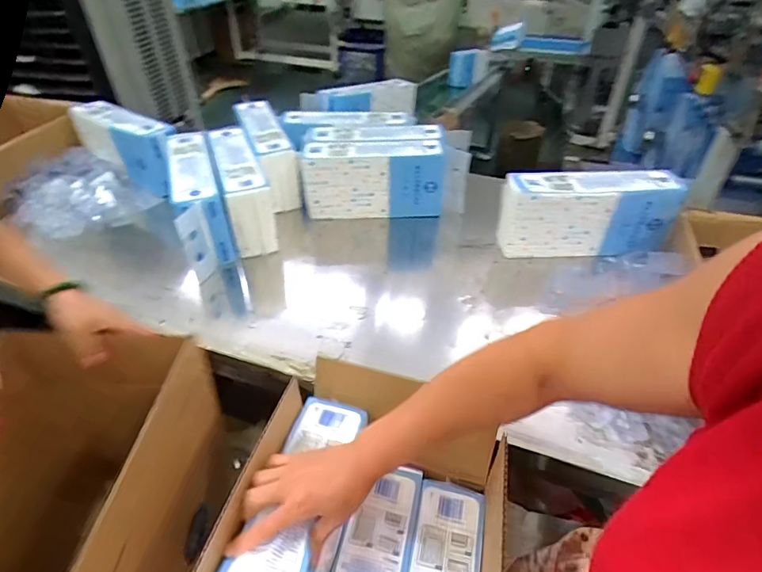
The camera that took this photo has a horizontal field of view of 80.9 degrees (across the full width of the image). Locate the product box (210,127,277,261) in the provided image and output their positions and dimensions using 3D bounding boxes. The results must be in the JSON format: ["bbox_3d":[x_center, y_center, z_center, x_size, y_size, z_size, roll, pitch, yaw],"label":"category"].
[{"bbox_3d":[-0.299,-0.204,0.977,0.085,0.177,0.309,-14,43,-17],"label":"product box"}]

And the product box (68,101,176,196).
[{"bbox_3d":[-0.608,-0.339,1.091,0.286,0.167,0.085,20,44,21],"label":"product box"}]

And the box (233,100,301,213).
[{"bbox_3d":[-0.270,-0.311,1.080,0.084,0.184,0.328,-16,43,-19],"label":"box"}]

